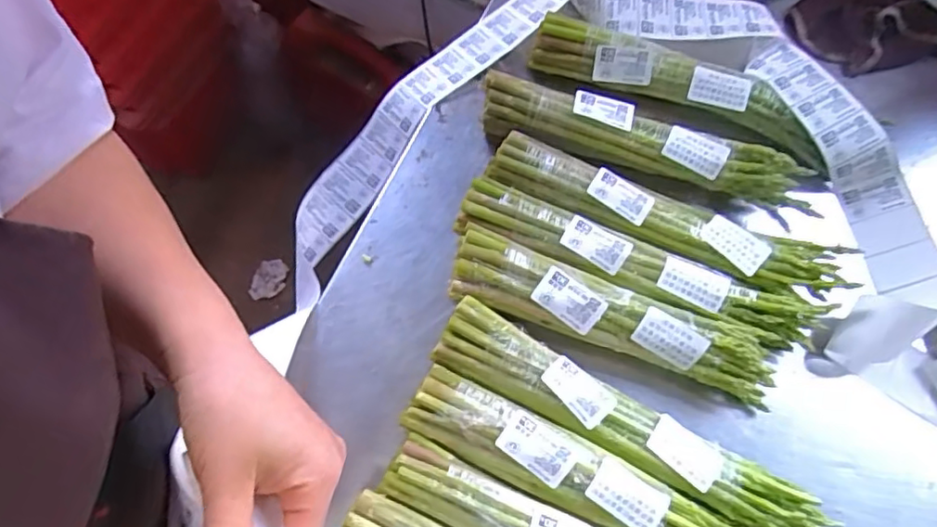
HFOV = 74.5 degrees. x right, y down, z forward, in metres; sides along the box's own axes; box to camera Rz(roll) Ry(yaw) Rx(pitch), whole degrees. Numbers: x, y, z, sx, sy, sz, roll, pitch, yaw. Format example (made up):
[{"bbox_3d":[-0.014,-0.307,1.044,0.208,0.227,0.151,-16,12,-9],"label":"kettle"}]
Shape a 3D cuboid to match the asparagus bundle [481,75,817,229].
[{"bbox_3d":[0.152,-0.094,0.521,0.289,0.046,0.058,17,71,5],"label":"asparagus bundle"}]

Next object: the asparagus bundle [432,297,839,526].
[{"bbox_3d":[0.111,0.120,0.442,0.289,0.052,0.054,29,70,8],"label":"asparagus bundle"}]

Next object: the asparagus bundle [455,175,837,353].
[{"bbox_3d":[0.132,0.001,0.480,0.284,0.035,0.048,19,71,5],"label":"asparagus bundle"}]

